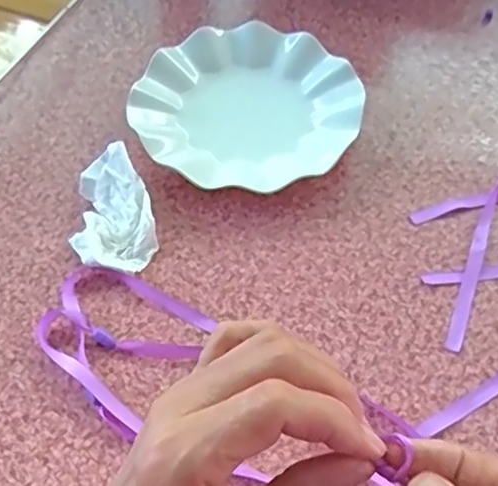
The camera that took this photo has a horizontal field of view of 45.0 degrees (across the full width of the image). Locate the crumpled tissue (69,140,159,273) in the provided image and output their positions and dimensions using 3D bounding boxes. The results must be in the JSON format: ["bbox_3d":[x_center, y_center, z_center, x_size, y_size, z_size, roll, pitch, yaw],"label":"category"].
[{"bbox_3d":[-0.104,-0.024,0.446,0.058,0.032,0.095,-14,58,-9],"label":"crumpled tissue"}]

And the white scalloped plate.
[{"bbox_3d":[-0.003,-0.115,0.507,0.182,0.027,0.167,0,57,0],"label":"white scalloped plate"}]

